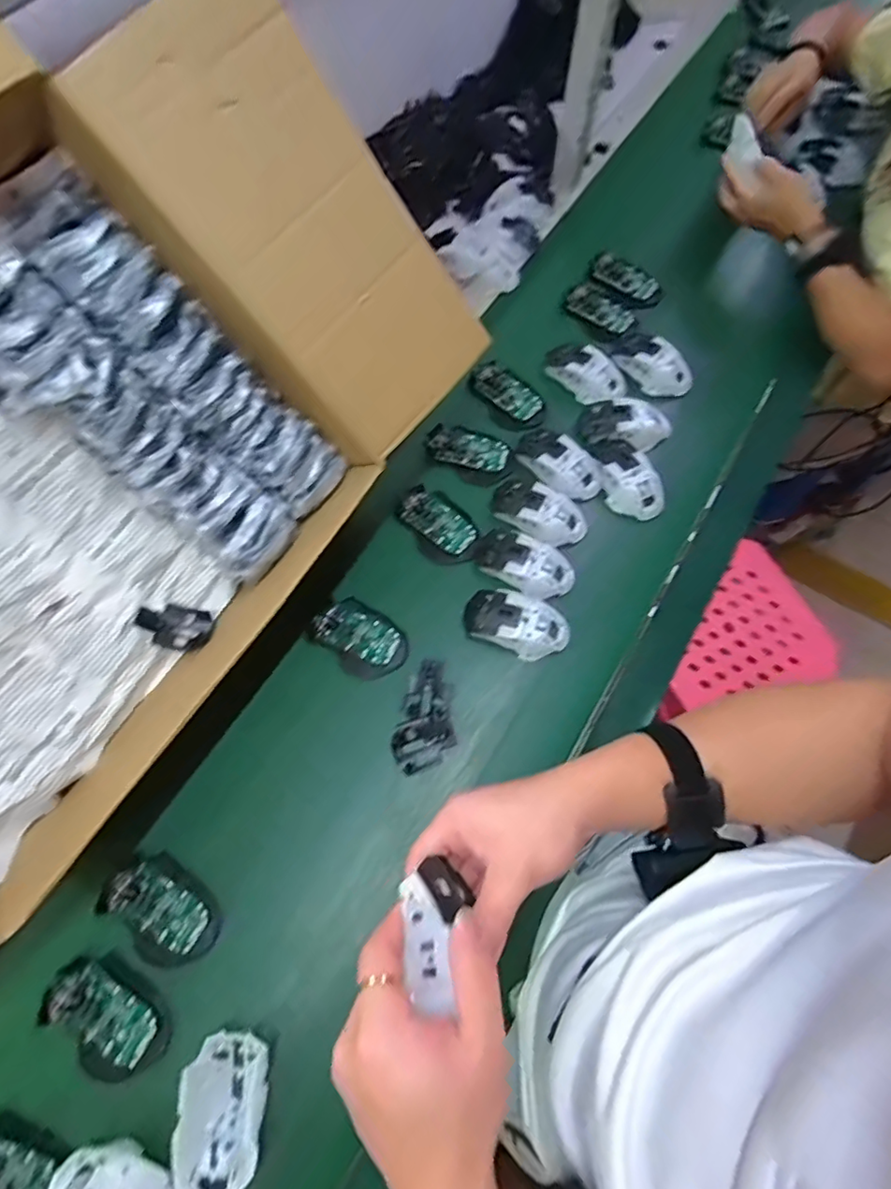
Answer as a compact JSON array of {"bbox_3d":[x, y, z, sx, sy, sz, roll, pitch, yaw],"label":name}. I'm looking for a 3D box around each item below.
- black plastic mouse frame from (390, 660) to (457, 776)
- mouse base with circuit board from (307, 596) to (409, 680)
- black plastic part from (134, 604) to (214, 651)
[{"bbox_3d":[-0.024,0.127,0.599,0.063,0.016,0.115,-3,70,1],"label":"black plastic mouse frame"},{"bbox_3d":[-0.096,0.048,0.632,0.103,0.031,0.075,41,76,15],"label":"mouse base with circuit board"},{"bbox_3d":[-0.257,0.031,0.540,0.062,0.018,0.053,37,40,-1],"label":"black plastic part"}]

